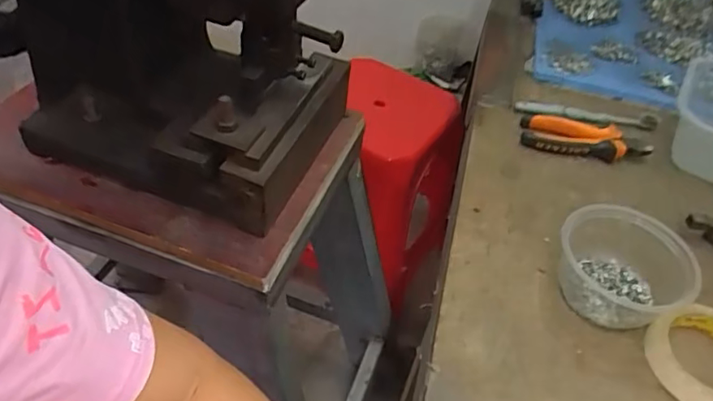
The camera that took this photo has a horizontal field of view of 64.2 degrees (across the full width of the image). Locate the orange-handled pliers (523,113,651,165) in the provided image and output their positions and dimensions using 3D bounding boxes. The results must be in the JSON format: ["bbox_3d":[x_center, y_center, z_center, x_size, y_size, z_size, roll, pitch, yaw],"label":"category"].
[{"bbox_3d":[0.271,-0.076,0.673,0.149,0.029,0.057,10,45,3],"label":"orange-handled pliers"}]

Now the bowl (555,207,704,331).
[{"bbox_3d":[0.238,0.062,0.509,0.114,0.065,0.094,11,45,4],"label":"bowl"}]

